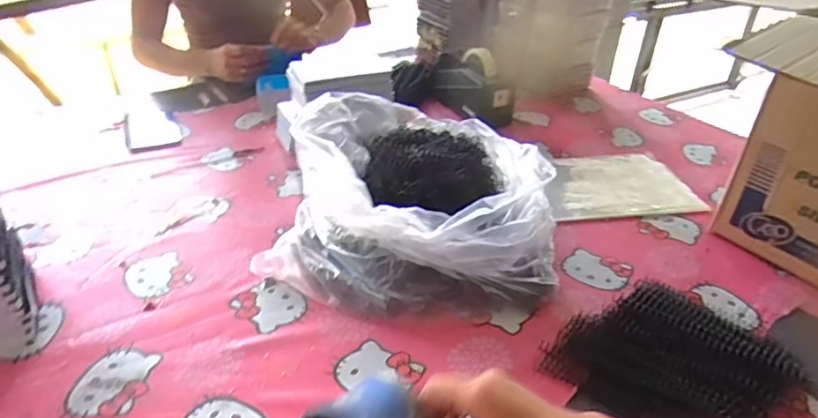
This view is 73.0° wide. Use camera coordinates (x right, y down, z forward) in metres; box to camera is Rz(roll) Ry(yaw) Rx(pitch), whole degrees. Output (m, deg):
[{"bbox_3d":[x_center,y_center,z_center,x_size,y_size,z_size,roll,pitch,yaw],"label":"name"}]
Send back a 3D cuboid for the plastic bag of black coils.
[{"bbox_3d":[0.009,-0.016,0.687,0.337,0.161,0.318,7,34,7],"label":"plastic bag of black coils"}]

